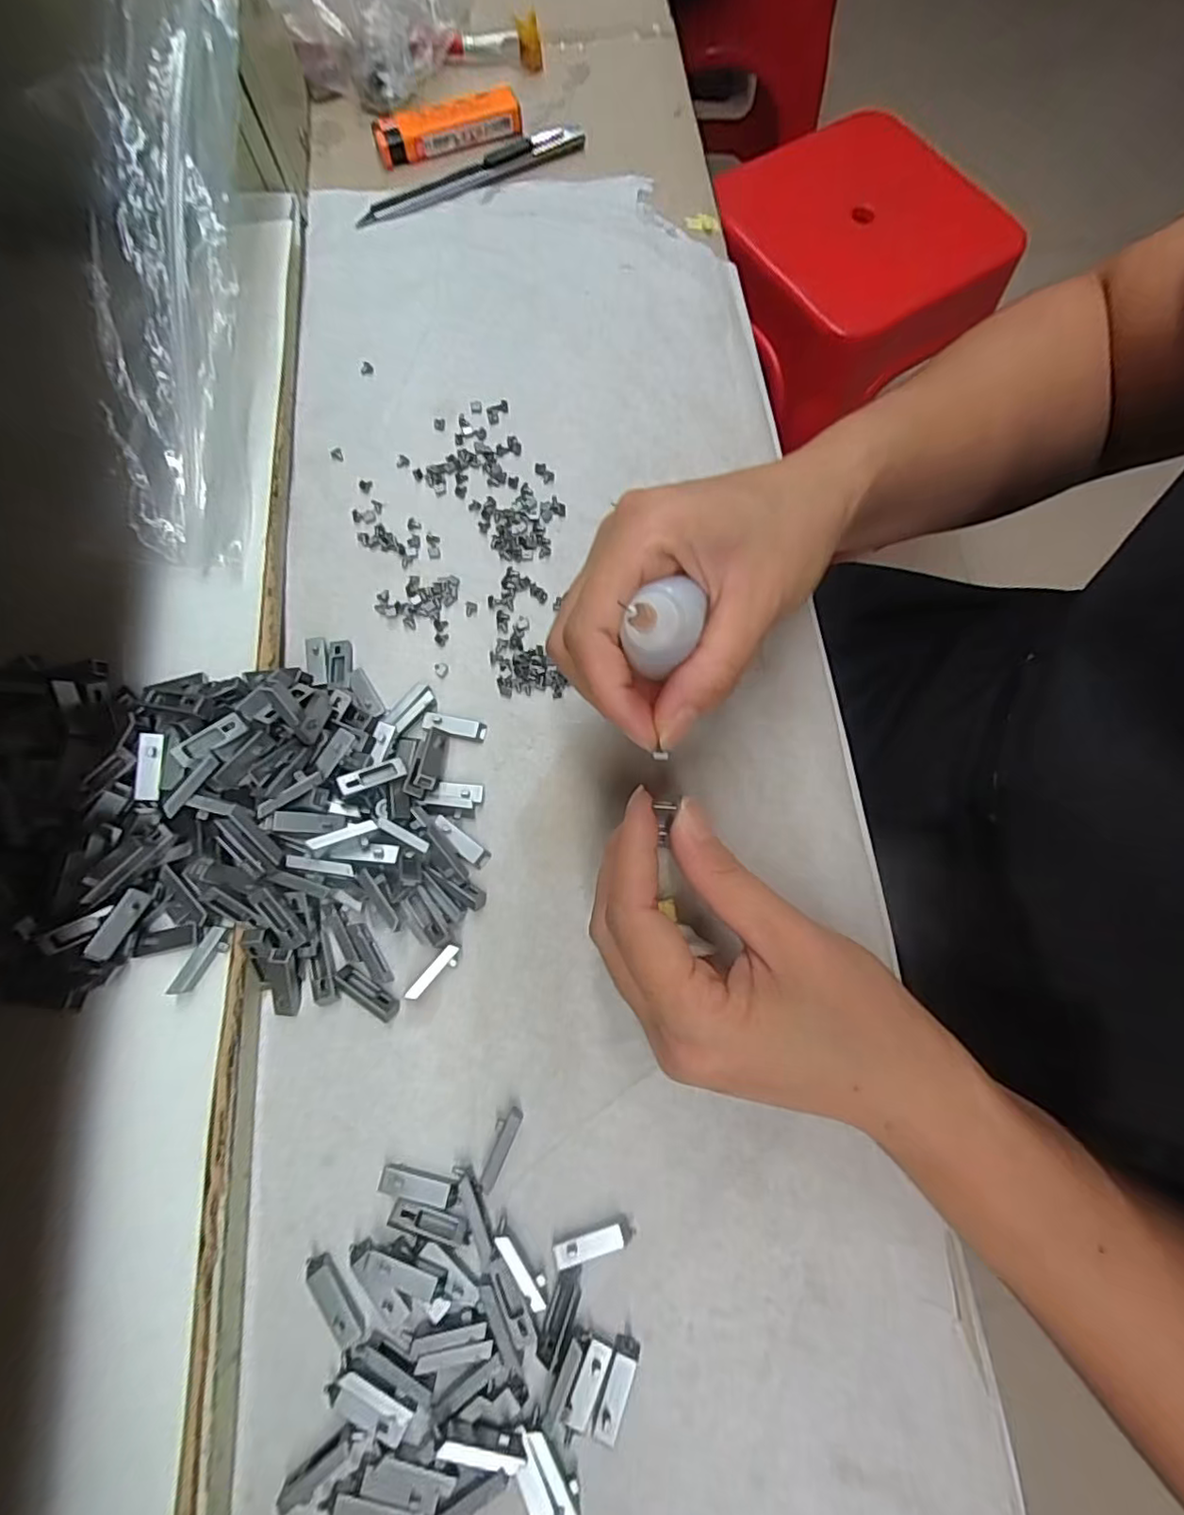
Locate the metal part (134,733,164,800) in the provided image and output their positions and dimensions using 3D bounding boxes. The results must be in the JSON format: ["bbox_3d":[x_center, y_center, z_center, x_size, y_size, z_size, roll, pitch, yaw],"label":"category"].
[{"bbox_3d":[-0.151,0.003,0.208,0.007,0.004,0.023,4,84,-31],"label":"metal part"}]

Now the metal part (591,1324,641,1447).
[{"bbox_3d":[0.008,0.189,0.182,0.007,0.004,0.028,19,74,5],"label":"metal part"}]

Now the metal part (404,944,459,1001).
[{"bbox_3d":[-0.056,0.077,0.218,0.007,0.007,0.024,43,78,11],"label":"metal part"}]

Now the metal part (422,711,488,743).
[{"bbox_3d":[-0.055,-0.012,0.245,0.025,0.006,0.008,12,74,3],"label":"metal part"}]

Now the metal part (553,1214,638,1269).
[{"bbox_3d":[0.001,0.154,0.194,0.026,0.004,0.007,-17,74,-6],"label":"metal part"}]

